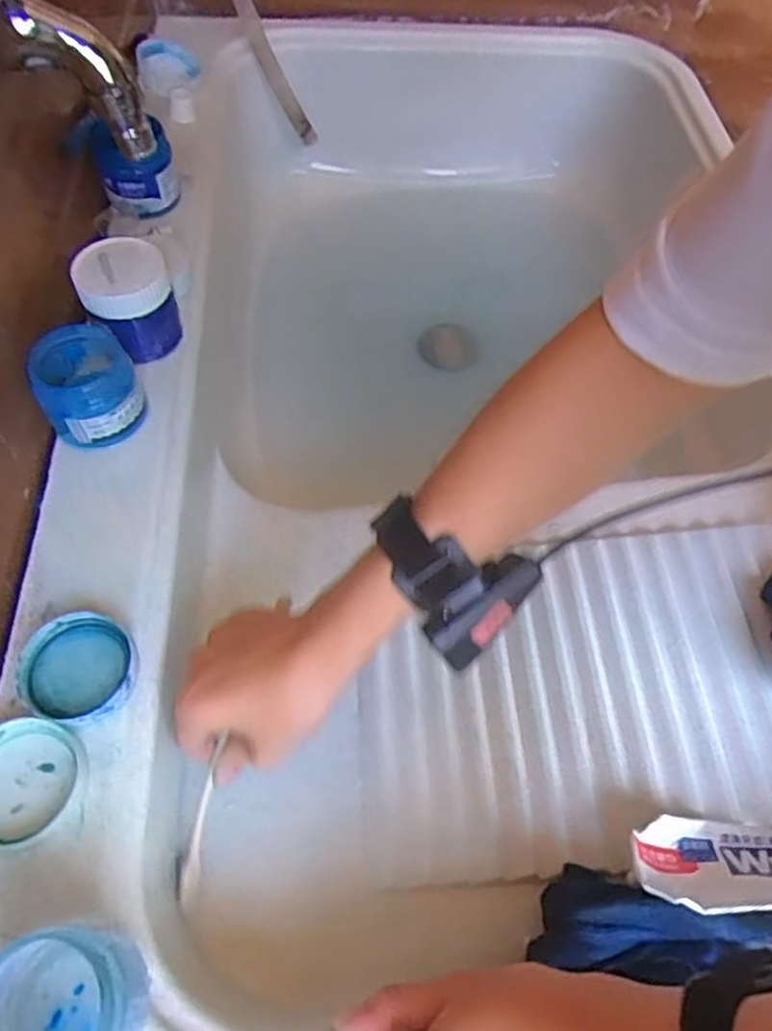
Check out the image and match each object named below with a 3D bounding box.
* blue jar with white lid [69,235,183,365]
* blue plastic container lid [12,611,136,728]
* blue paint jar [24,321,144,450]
[{"bbox_3d":[-0.166,-0.139,0.440,0.055,0.057,0.056,-11,60,-9],"label":"blue jar with white lid"},{"bbox_3d":[-0.157,0.078,0.346,0.052,0.013,0.055,1,59,-1],"label":"blue plastic container lid"},{"bbox_3d":[-0.181,-0.079,0.410,0.056,0.051,0.056,1,59,-1],"label":"blue paint jar"}]

